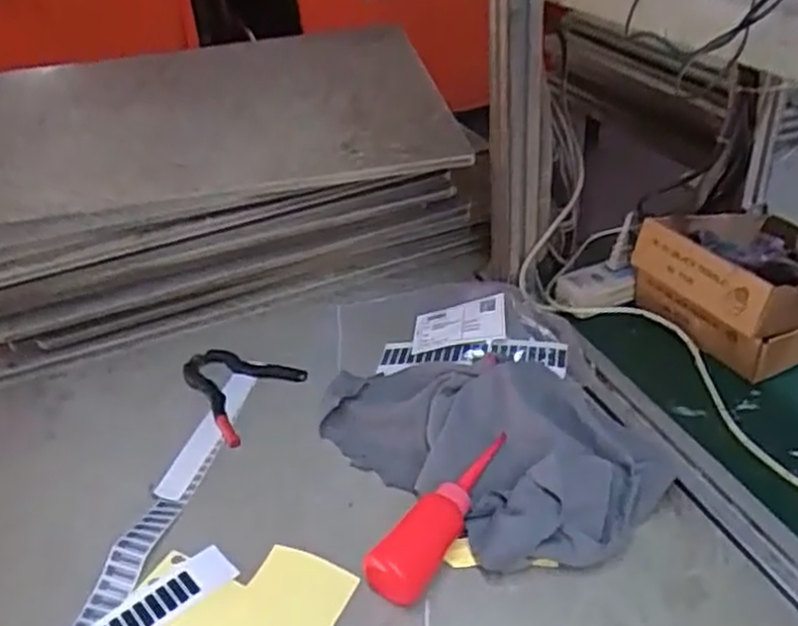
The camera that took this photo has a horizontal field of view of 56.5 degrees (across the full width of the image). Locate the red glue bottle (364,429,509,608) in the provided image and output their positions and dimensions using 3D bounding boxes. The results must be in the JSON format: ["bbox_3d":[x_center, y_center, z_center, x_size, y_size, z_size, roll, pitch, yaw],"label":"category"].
[{"bbox_3d":[0.040,0.170,0.618,0.046,0.043,0.171,21,43,33],"label":"red glue bottle"}]

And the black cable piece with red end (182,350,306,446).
[{"bbox_3d":[-0.188,0.080,0.806,0.126,0.022,0.119,15,40,27],"label":"black cable piece with red end"}]

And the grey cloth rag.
[{"bbox_3d":[0.084,0.103,0.690,0.211,0.065,0.307,-30,41,-31],"label":"grey cloth rag"}]

